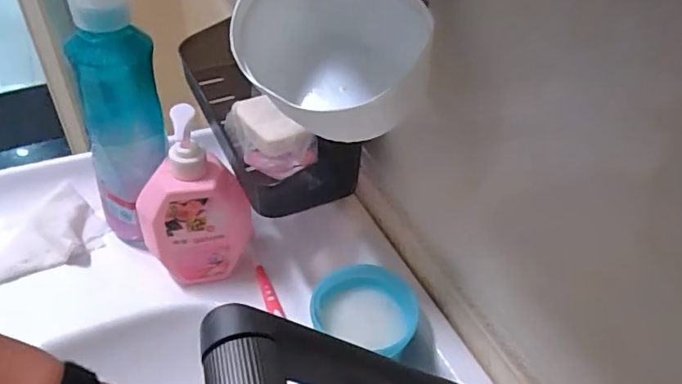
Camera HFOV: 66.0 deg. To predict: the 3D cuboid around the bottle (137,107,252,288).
[{"bbox_3d":[-0.134,0.013,0.475,0.097,0.183,0.045,-1,42,-6],"label":"bottle"}]

